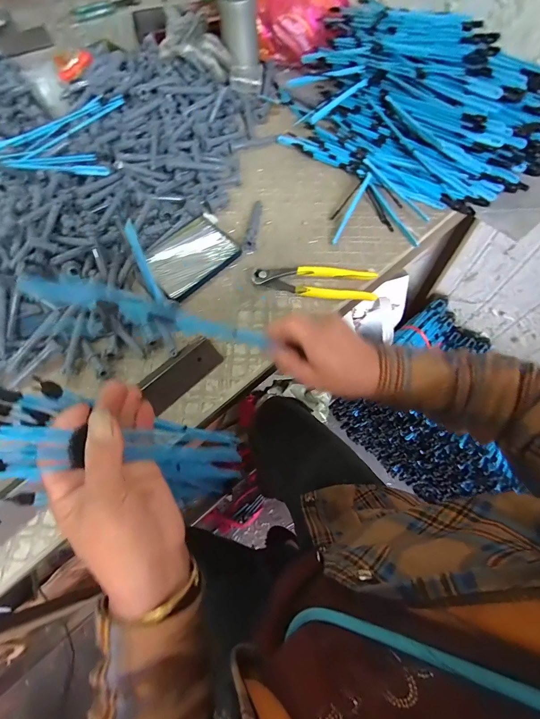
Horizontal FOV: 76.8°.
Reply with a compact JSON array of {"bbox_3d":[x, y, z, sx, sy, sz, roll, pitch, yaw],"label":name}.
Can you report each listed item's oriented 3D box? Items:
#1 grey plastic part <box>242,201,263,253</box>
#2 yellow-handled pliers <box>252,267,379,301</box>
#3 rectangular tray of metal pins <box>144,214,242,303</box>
[{"bbox_3d":[-0.023,-0.205,0.514,0.018,0.013,0.107,9,66,5],"label":"grey plastic part"},{"bbox_3d":[0.061,-0.107,0.464,0.163,0.015,0.047,7,65,4],"label":"yellow-handled pliers"},{"bbox_3d":[-0.116,-0.151,0.492,0.098,0.009,0.130,42,72,18],"label":"rectangular tray of metal pins"}]

